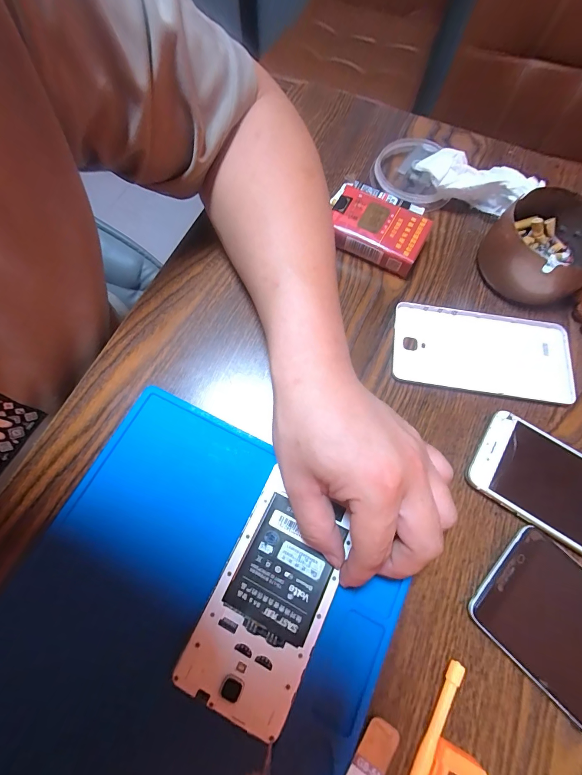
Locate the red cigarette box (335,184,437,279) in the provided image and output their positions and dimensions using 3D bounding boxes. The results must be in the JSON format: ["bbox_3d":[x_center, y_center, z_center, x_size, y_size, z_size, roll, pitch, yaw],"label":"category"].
[{"bbox_3d":[0.078,-0.142,0.304,0.084,0.026,0.052,28,72,8],"label":"red cigarette box"}]

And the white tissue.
[{"bbox_3d":[0.172,-0.192,0.317,0.107,0.035,0.037,16,71,5],"label":"white tissue"}]

